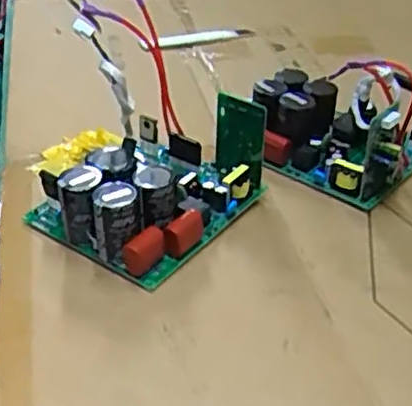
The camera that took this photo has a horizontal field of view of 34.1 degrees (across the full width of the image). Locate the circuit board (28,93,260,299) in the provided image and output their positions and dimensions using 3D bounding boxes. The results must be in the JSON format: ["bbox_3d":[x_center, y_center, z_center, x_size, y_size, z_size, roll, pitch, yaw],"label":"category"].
[{"bbox_3d":[-0.032,-0.021,0.471,0.122,0.069,0.141,26,41,28],"label":"circuit board"}]

